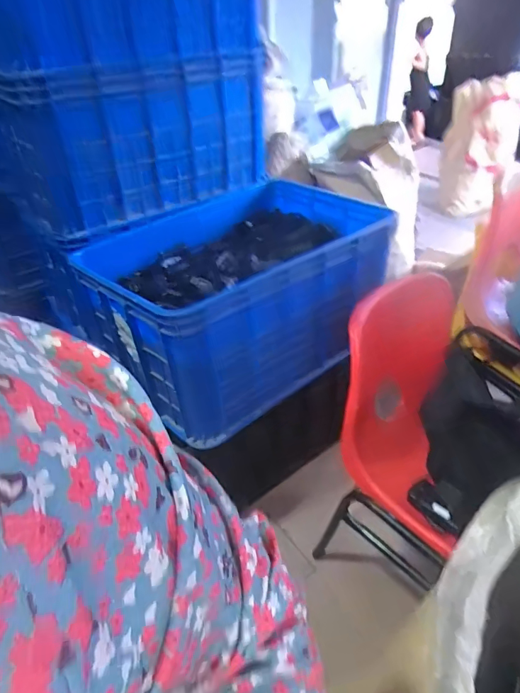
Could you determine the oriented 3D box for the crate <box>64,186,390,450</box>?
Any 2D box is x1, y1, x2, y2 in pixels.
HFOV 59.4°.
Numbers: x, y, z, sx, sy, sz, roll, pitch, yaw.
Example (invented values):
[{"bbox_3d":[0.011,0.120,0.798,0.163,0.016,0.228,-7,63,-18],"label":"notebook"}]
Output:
[{"bbox_3d":[-0.023,-0.142,1.038,0.624,0.276,0.444,-23,41,-27],"label":"crate"}]

